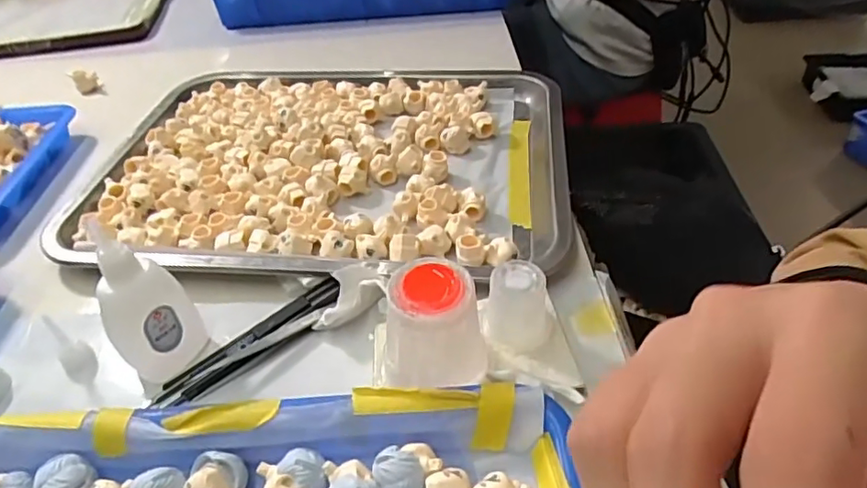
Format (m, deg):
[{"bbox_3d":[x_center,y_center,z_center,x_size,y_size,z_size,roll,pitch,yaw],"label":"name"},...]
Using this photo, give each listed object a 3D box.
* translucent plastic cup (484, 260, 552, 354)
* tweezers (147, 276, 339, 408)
[{"bbox_3d":[0.045,0.036,0.307,0.034,0.044,0.032,-2,43,2],"label":"translucent plastic cup"},{"bbox_3d":[-0.101,0.054,0.324,0.113,0.012,0.022,-30,49,-25],"label":"tweezers"}]

